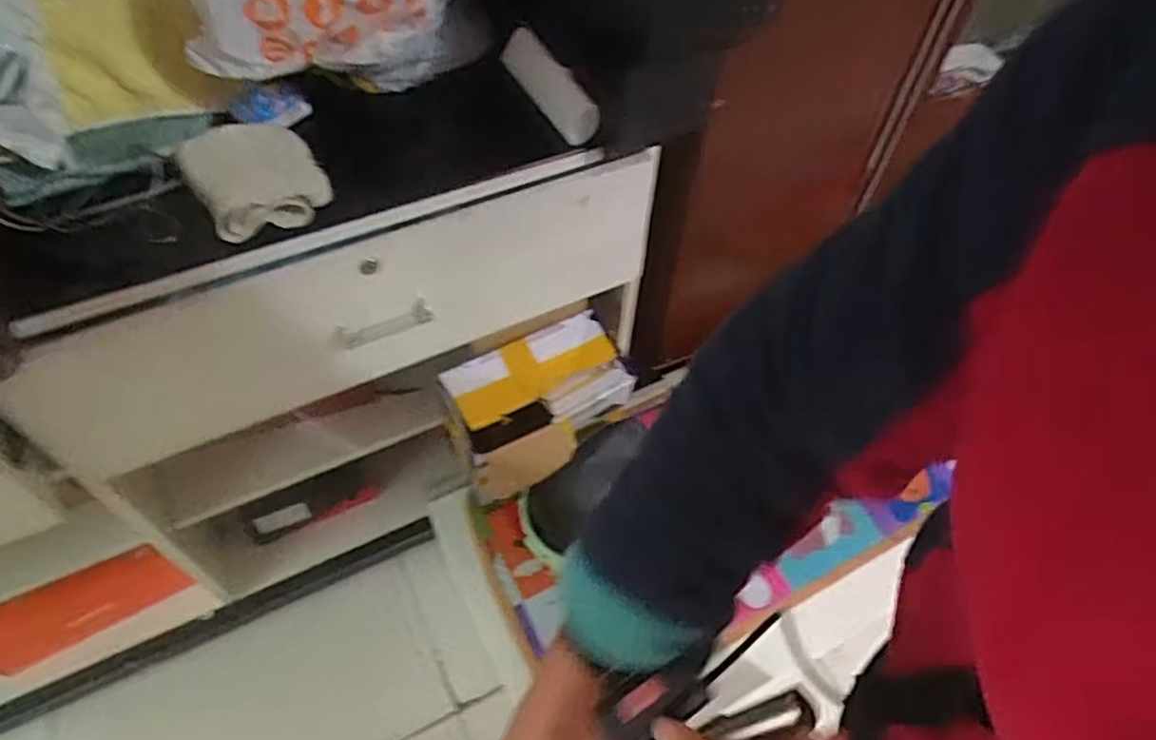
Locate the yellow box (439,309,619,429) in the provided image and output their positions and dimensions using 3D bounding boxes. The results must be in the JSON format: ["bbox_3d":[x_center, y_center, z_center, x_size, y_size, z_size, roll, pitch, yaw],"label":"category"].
[{"bbox_3d":[-0.065,-0.002,0.980,0.247,0.070,0.079,-23,58,-18],"label":"yellow box"}]

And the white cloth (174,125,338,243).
[{"bbox_3d":[-0.316,-0.192,0.695,0.116,0.048,0.117,-30,61,-22],"label":"white cloth"}]

